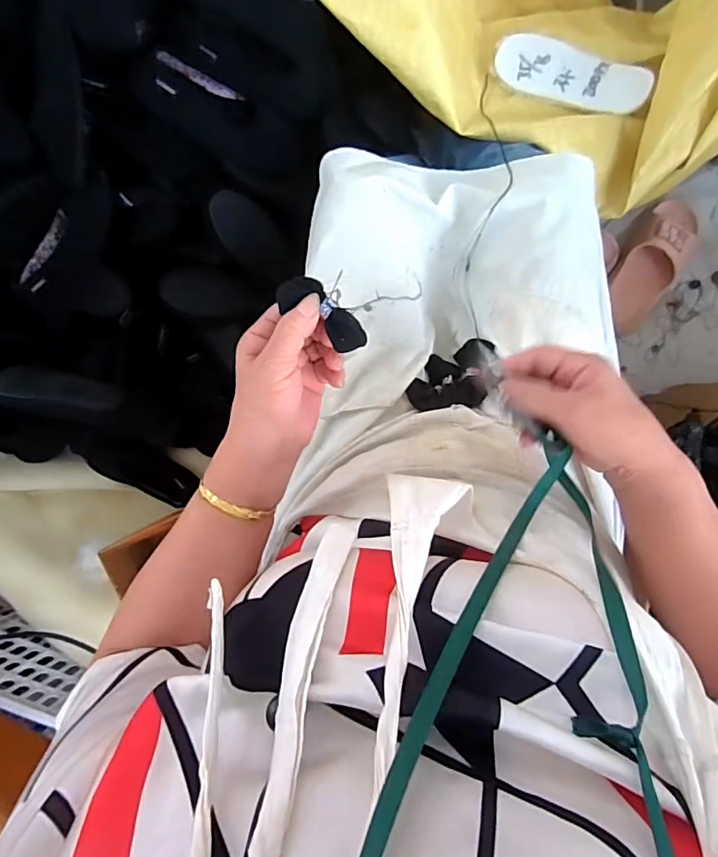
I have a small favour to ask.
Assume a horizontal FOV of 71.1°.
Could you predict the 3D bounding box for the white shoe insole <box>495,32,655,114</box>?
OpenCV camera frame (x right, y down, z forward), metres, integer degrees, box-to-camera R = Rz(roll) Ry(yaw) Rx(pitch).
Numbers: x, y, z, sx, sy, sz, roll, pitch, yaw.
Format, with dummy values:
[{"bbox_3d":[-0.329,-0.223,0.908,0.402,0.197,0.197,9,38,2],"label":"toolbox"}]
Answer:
[{"bbox_3d":[0.266,-0.447,0.634,0.194,0.009,0.065,28,95,14],"label":"white shoe insole"}]

